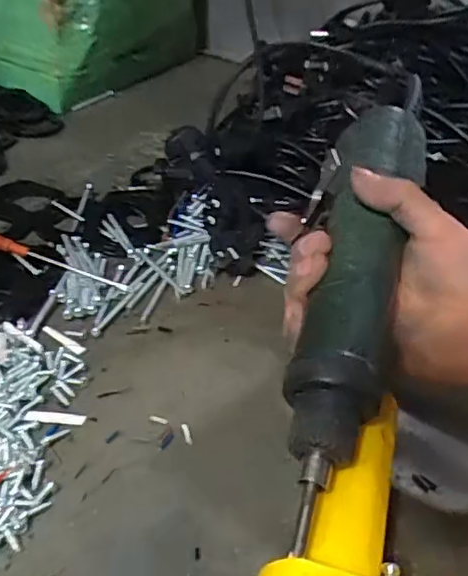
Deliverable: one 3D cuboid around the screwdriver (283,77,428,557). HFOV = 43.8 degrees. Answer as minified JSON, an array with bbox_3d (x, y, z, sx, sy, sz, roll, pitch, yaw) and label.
[{"bbox_3d":[0.065,-0.015,0.297,0.045,0.034,0.275,14,56,8],"label":"screwdriver"}]

